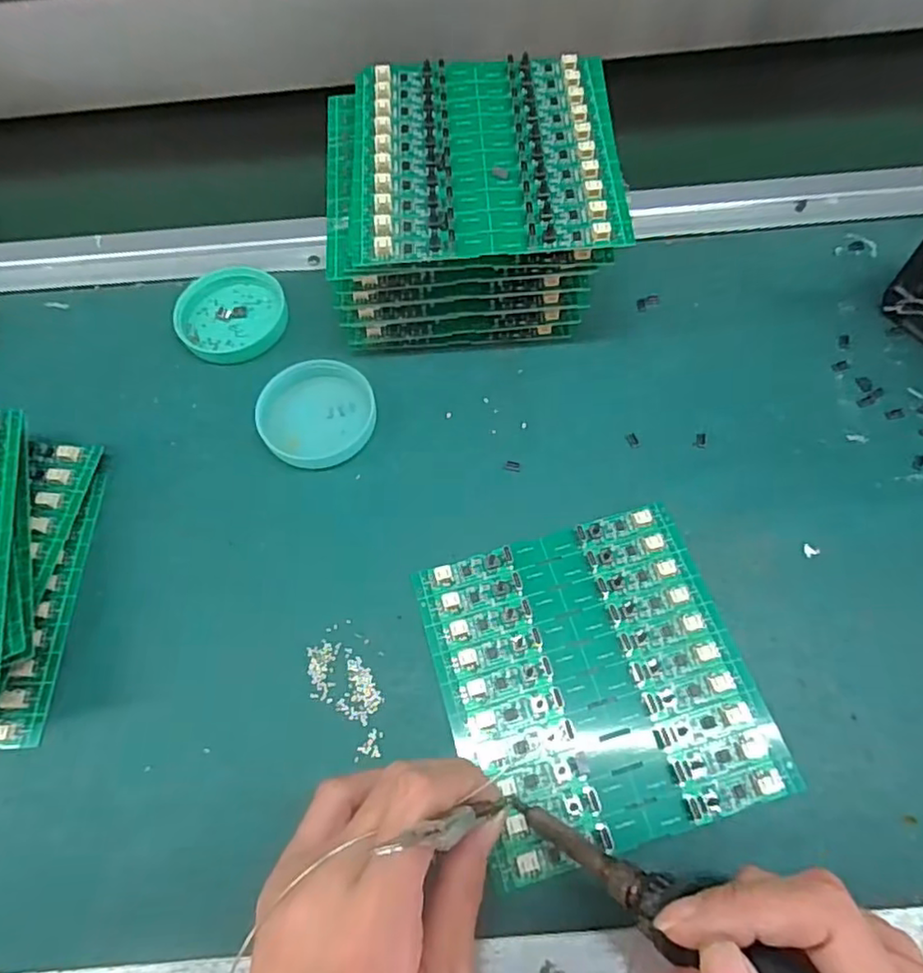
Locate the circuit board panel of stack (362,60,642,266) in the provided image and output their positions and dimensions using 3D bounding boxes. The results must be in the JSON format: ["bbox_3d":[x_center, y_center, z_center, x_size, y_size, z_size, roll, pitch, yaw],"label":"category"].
[{"bbox_3d":[0.015,-0.177,0.323,0.131,0.013,0.137,-4,64,2],"label":"circuit board panel of stack"}]

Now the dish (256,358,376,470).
[{"bbox_3d":[-0.081,-0.043,0.350,0.063,0.011,0.065,-1,64,3],"label":"dish"}]

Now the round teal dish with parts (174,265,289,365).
[{"bbox_3d":[-0.144,-0.109,0.384,0.063,0.010,0.067,-1,64,3],"label":"round teal dish with parts"}]

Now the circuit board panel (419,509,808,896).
[{"bbox_3d":[0.059,0.085,0.282,0.134,0.005,0.137,-15,64,-4],"label":"circuit board panel"}]

